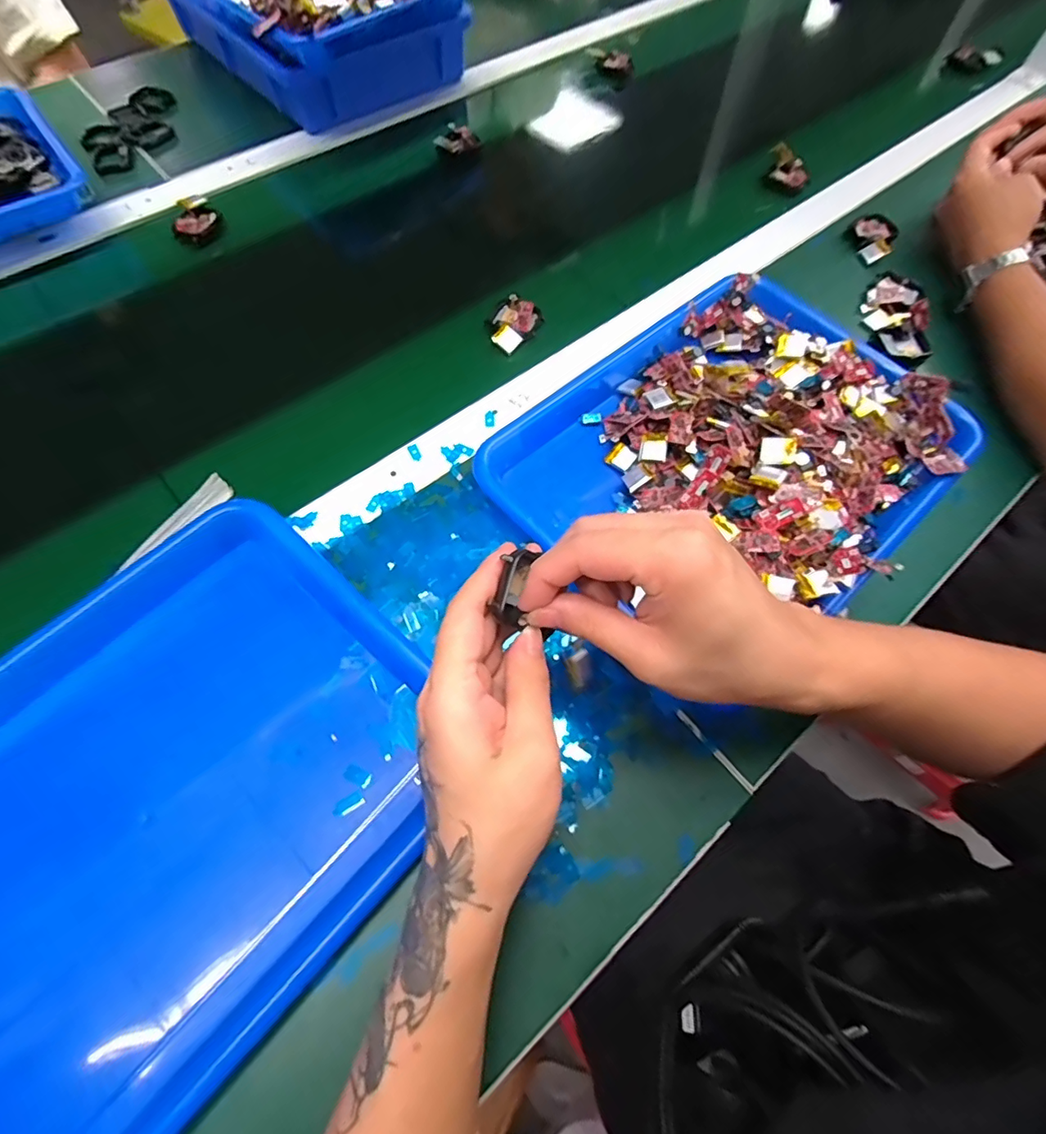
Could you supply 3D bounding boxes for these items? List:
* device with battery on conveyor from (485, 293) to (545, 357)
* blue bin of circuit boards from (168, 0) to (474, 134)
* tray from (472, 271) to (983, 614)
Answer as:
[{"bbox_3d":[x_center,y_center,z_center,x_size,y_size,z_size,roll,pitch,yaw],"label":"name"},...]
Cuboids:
[{"bbox_3d":[-0.010,-0.219,0.471,0.042,0.015,0.052,36,69,13],"label":"device with battery on conveyor"},{"bbox_3d":[-0.250,-0.658,0.610,0.317,0.107,0.239,42,70,16],"label":"blue bin of circuit boards"},{"bbox_3d":[0.158,-0.094,0.392,0.322,0.055,0.260,-41,73,-19],"label":"tray"}]

